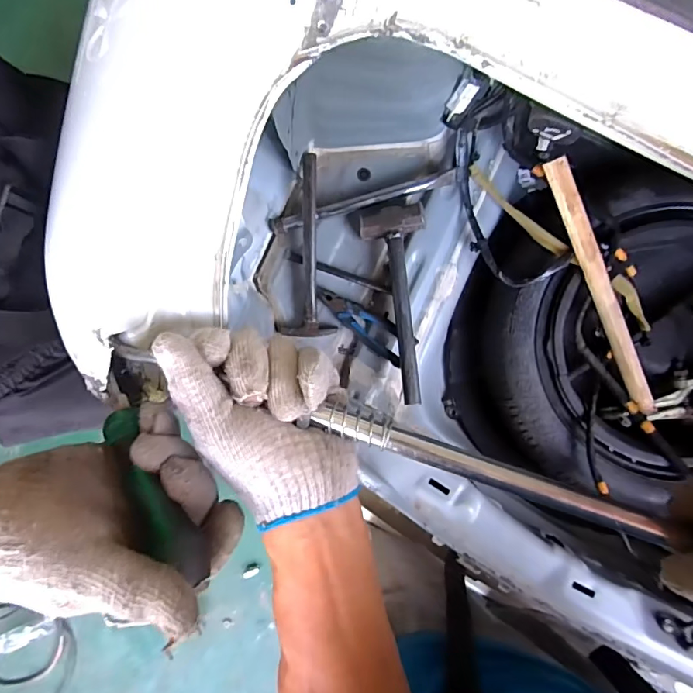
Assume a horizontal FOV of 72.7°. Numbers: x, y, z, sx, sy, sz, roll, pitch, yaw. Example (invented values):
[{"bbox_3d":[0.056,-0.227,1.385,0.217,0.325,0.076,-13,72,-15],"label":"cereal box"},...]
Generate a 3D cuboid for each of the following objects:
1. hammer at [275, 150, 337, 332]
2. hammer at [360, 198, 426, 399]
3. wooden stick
[{"bbox_3d":[-0.075,-0.164,0.785,0.096,0.046,0.295,-2,88,5],"label":"hammer"},{"bbox_3d":[0.079,-0.071,0.755,0.104,0.070,0.321,-2,88,5],"label":"hammer"},{"bbox_3d":[0.398,-0.084,0.730,0.032,0.017,0.419,-25,100,4],"label":"wooden stick"}]

